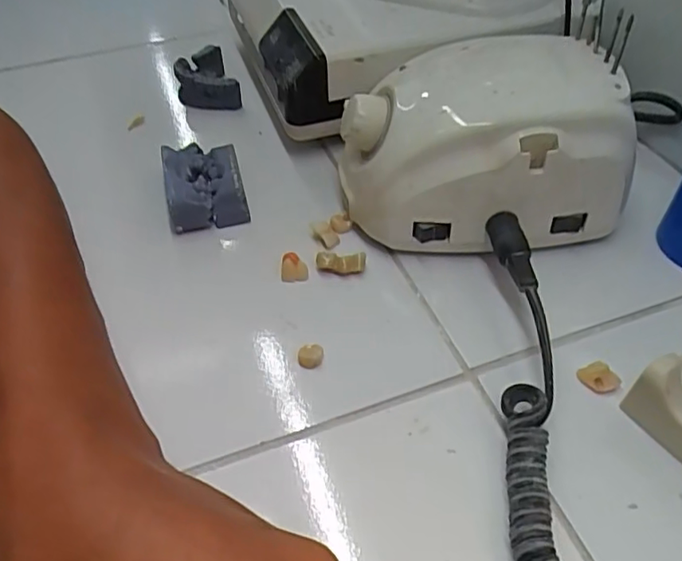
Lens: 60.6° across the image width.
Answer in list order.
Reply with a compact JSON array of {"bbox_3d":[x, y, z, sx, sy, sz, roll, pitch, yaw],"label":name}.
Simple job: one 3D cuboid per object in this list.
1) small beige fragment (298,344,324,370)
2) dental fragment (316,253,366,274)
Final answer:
[{"bbox_3d":[-0.014,0.035,0.271,0.011,0.005,0.011,-1,47,1],"label":"small beige fragment"},{"bbox_3d":[0.000,-0.008,0.306,0.025,0.011,0.008,1,47,2],"label":"dental fragment"}]

